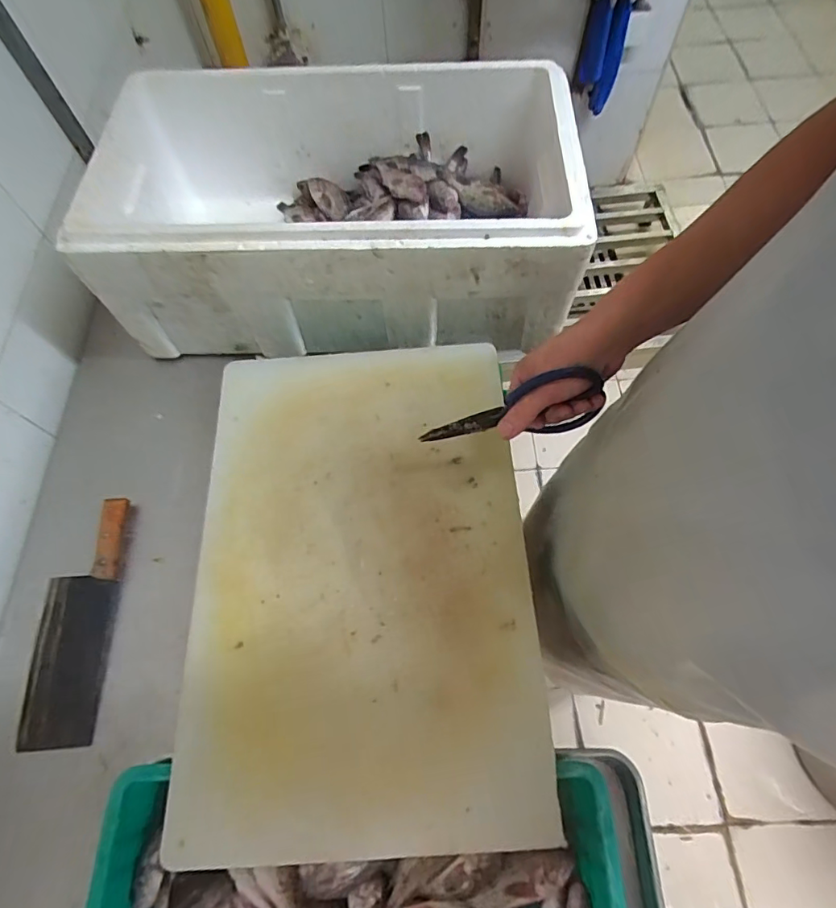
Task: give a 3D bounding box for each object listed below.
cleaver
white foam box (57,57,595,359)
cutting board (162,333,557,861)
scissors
[{"bbox_3d":[-0.455,0.213,0.678,0.095,0.022,0.306,-4,65,0],"label":"cleaver"},{"bbox_3d":[-0.114,-0.395,0.818,0.660,0.239,0.421,1,65,3],"label":"white foam box"},{"bbox_3d":[-0.069,0.119,0.604,0.380,0.021,0.567,-4,65,0],"label":"cutting board"},{"bbox_3d":[0.096,-0.036,0.551,0.190,0.090,0.025,-16,62,25],"label":"scissors"}]

